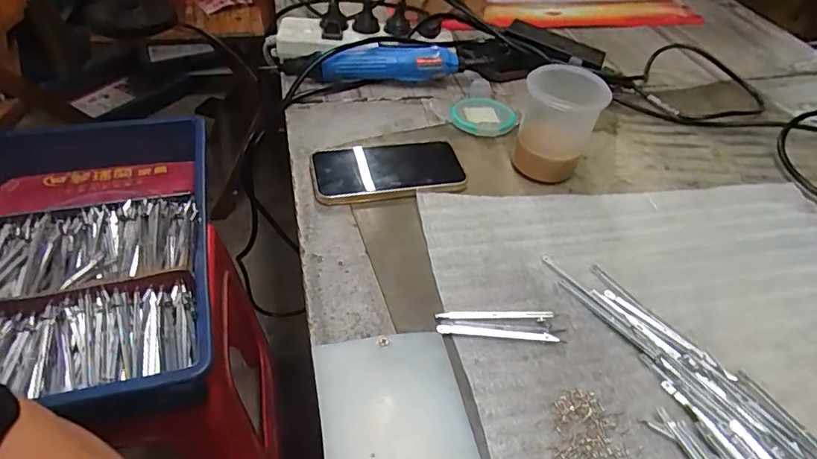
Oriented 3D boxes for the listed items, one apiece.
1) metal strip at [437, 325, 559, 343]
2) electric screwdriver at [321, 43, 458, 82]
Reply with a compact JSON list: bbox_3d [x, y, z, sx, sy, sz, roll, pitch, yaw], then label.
[{"bbox_3d":[0.066,0.077,0.378,0.088,0.004,0.008,5,46,-2],"label":"metal strip"},{"bbox_3d":[-0.021,-0.203,0.624,0.161,0.041,0.044,-1,47,-7],"label":"electric screwdriver"}]

